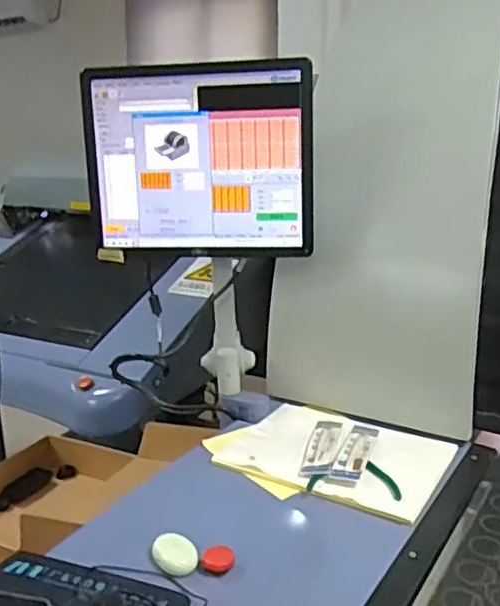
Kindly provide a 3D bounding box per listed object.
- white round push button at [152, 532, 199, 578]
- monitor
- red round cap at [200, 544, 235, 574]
[{"bbox_3d":[-0.093,0.314,0.805,0.055,0.018,0.062,-3,15,-10],"label":"white round push button"},{"bbox_3d":[-0.084,-0.229,1.056,0.367,0.299,0.037,2,15,9],"label":"monitor"},{"bbox_3d":[-0.040,0.316,0.800,0.039,0.013,0.039,0,15,0],"label":"red round cap"}]

